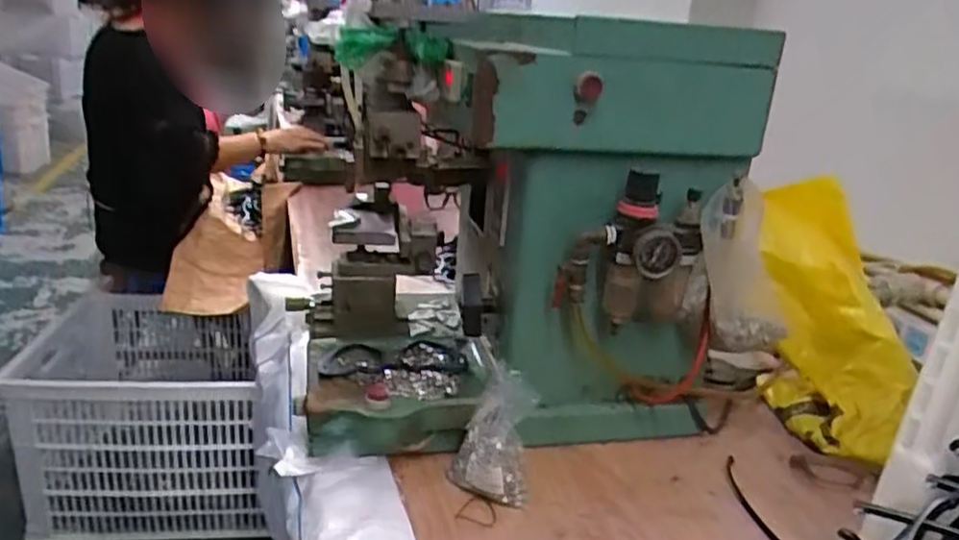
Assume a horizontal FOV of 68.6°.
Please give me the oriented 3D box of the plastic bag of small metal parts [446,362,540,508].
[{"bbox_3d":[0.011,0.153,0.644,0.071,0.100,0.071,5,19,4],"label":"plastic bag of small metal parts"}]

